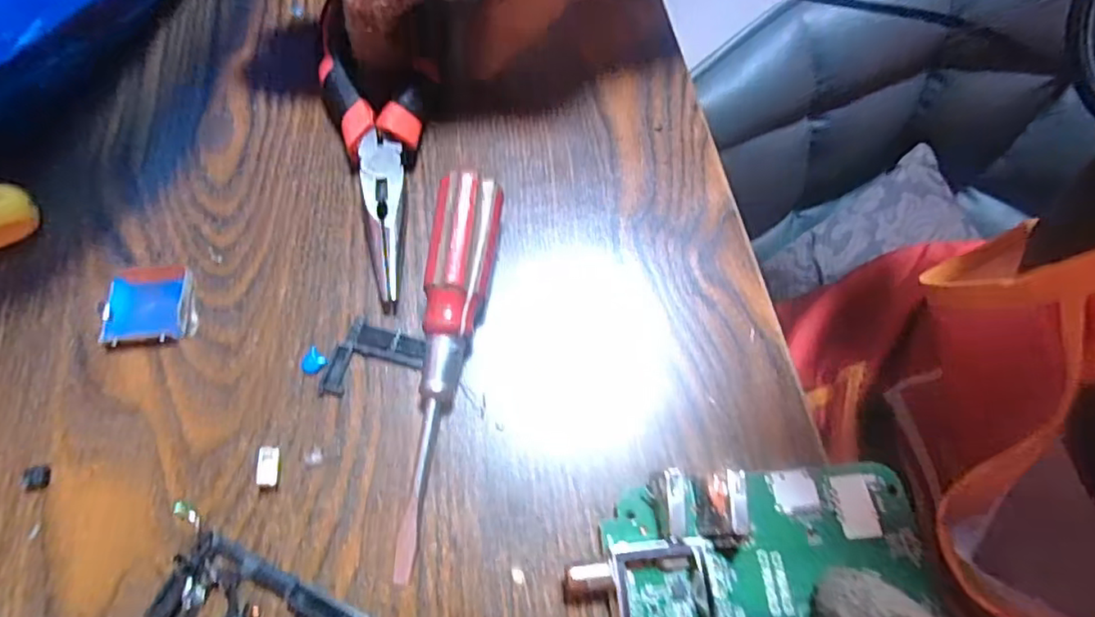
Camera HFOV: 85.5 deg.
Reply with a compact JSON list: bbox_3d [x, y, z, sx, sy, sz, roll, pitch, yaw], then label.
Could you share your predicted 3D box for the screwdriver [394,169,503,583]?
[{"bbox_3d":[-0.036,0.018,0.208,0.022,0.017,0.138,8,76,0],"label":"screwdriver"}]

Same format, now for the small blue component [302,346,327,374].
[{"bbox_3d":[-0.084,0.019,0.212,0.008,0.004,0.009,40,68,15],"label":"small blue component"}]

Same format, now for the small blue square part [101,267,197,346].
[{"bbox_3d":[-0.147,-0.002,0.218,0.032,0.004,0.030,-11,66,-8],"label":"small blue square part"}]

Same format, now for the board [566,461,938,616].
[{"bbox_3d":[0.067,0.088,0.180,0.112,0.014,0.078,-2,64,-4],"label":"board"}]

